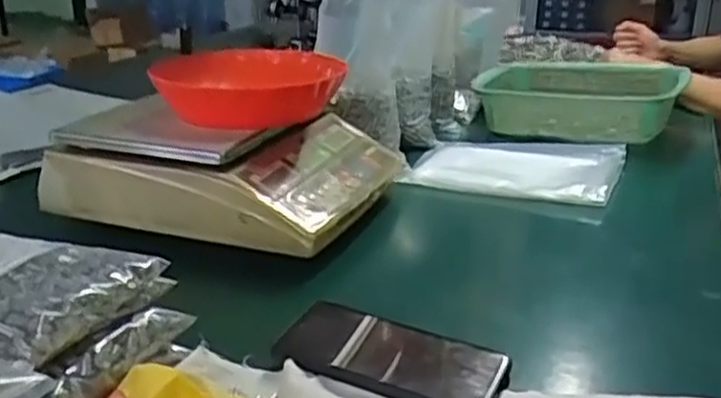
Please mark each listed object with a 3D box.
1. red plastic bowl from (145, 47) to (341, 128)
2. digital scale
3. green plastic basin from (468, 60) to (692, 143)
[{"bbox_3d":[-0.103,-0.119,0.794,0.169,0.057,0.163,5,21,10],"label":"red plastic bowl"},{"bbox_3d":[-0.136,-0.043,0.820,0.312,0.102,0.259,9,22,20],"label":"digital scale"},{"bbox_3d":[0.329,-0.149,1.128,0.284,0.094,0.289,5,21,11],"label":"green plastic basin"}]

